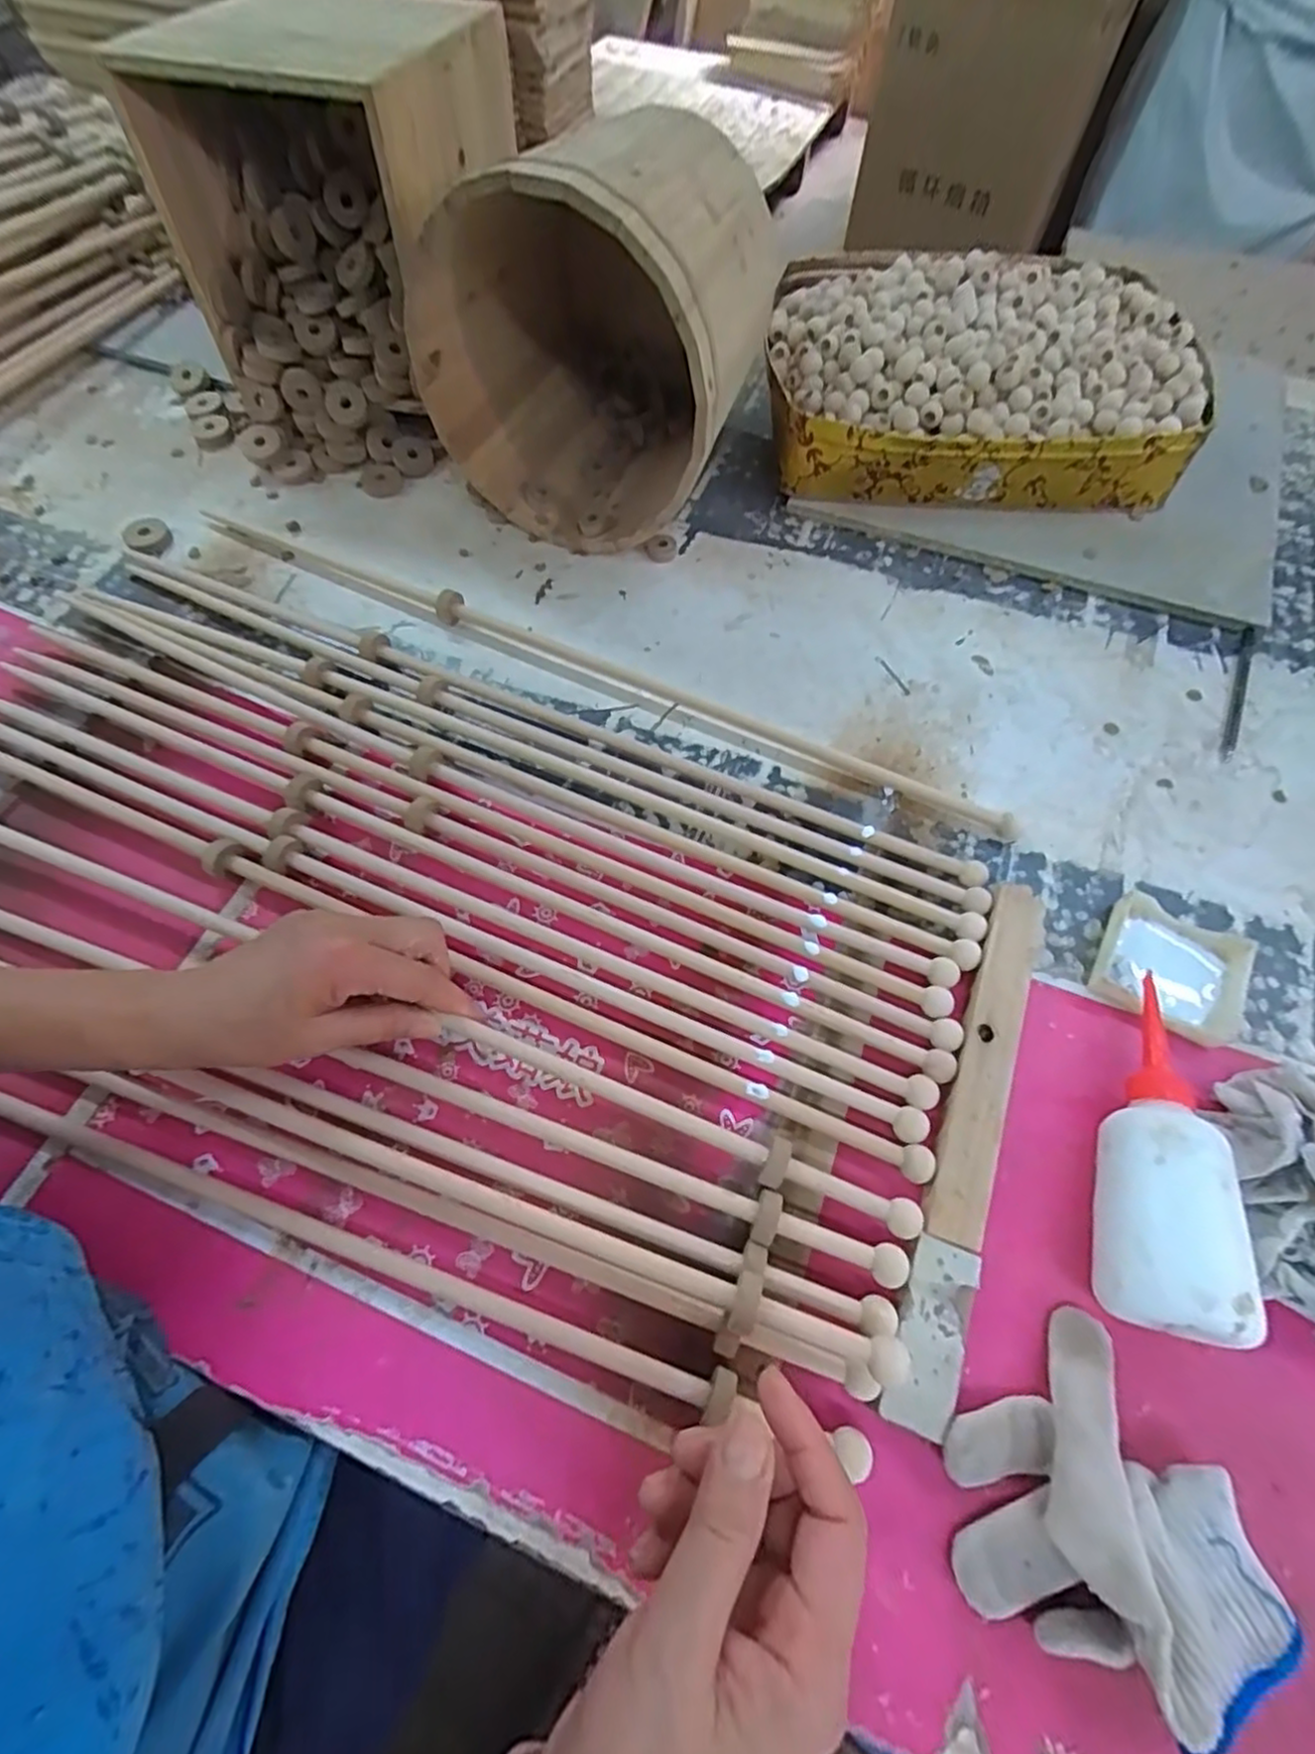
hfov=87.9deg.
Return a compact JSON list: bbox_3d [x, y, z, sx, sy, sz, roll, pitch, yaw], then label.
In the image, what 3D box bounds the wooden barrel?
[{"bbox_3d":[-0.042,-0.425,0.539,0.233,0.231,0.208,19,65,9],"label":"wooden barrel"}]

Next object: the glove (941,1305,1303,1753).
[{"bbox_3d":[0.190,0.279,0.288,0.115,0.047,0.116,-28,67,-14],"label":"glove"}]

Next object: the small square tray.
[{"bbox_3d":[0.318,0.058,0.418,0.086,0.015,0.073,27,66,12],"label":"small square tray"}]

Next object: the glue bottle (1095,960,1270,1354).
[{"bbox_3d":[0.258,0.136,0.356,0.054,0.060,0.178,15,64,7],"label":"glue bottle"}]

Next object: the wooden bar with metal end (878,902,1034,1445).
[{"bbox_3d":[0.172,0.133,0.373,0.031,0.016,0.286,20,65,9],"label":"wooden bar with metal end"}]

